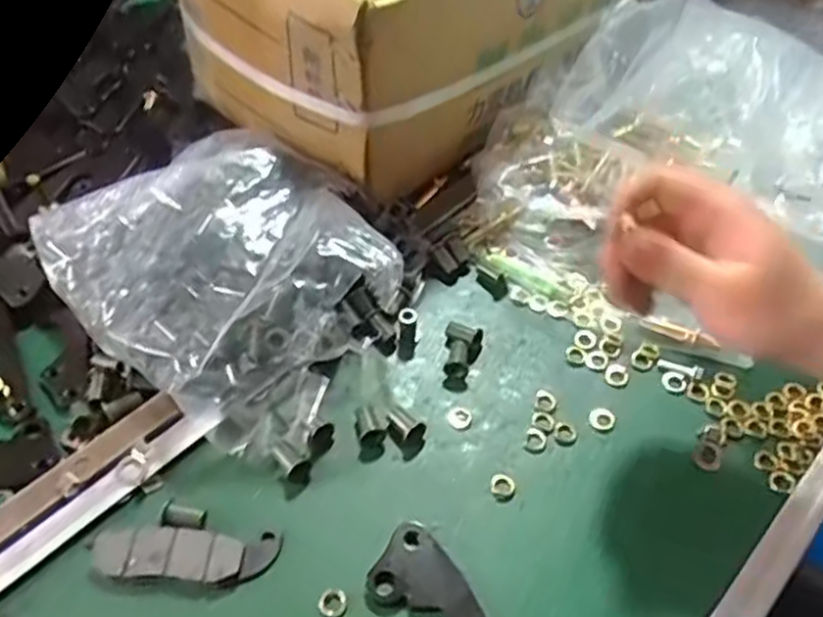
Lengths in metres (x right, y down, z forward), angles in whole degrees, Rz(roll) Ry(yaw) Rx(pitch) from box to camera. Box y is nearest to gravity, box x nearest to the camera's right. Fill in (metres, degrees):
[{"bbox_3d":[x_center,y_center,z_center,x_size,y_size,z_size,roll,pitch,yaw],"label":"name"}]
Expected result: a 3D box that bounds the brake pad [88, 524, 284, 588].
[{"bbox_3d":[-0.110,0.119,0.343,0.089,0.007,0.026,0,49,2],"label":"brake pad"}]

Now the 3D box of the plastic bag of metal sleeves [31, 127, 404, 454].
[{"bbox_3d":[-0.120,-0.031,0.427,0.155,0.086,0.218,-34,55,-25],"label":"plastic bag of metal sleeves"}]

